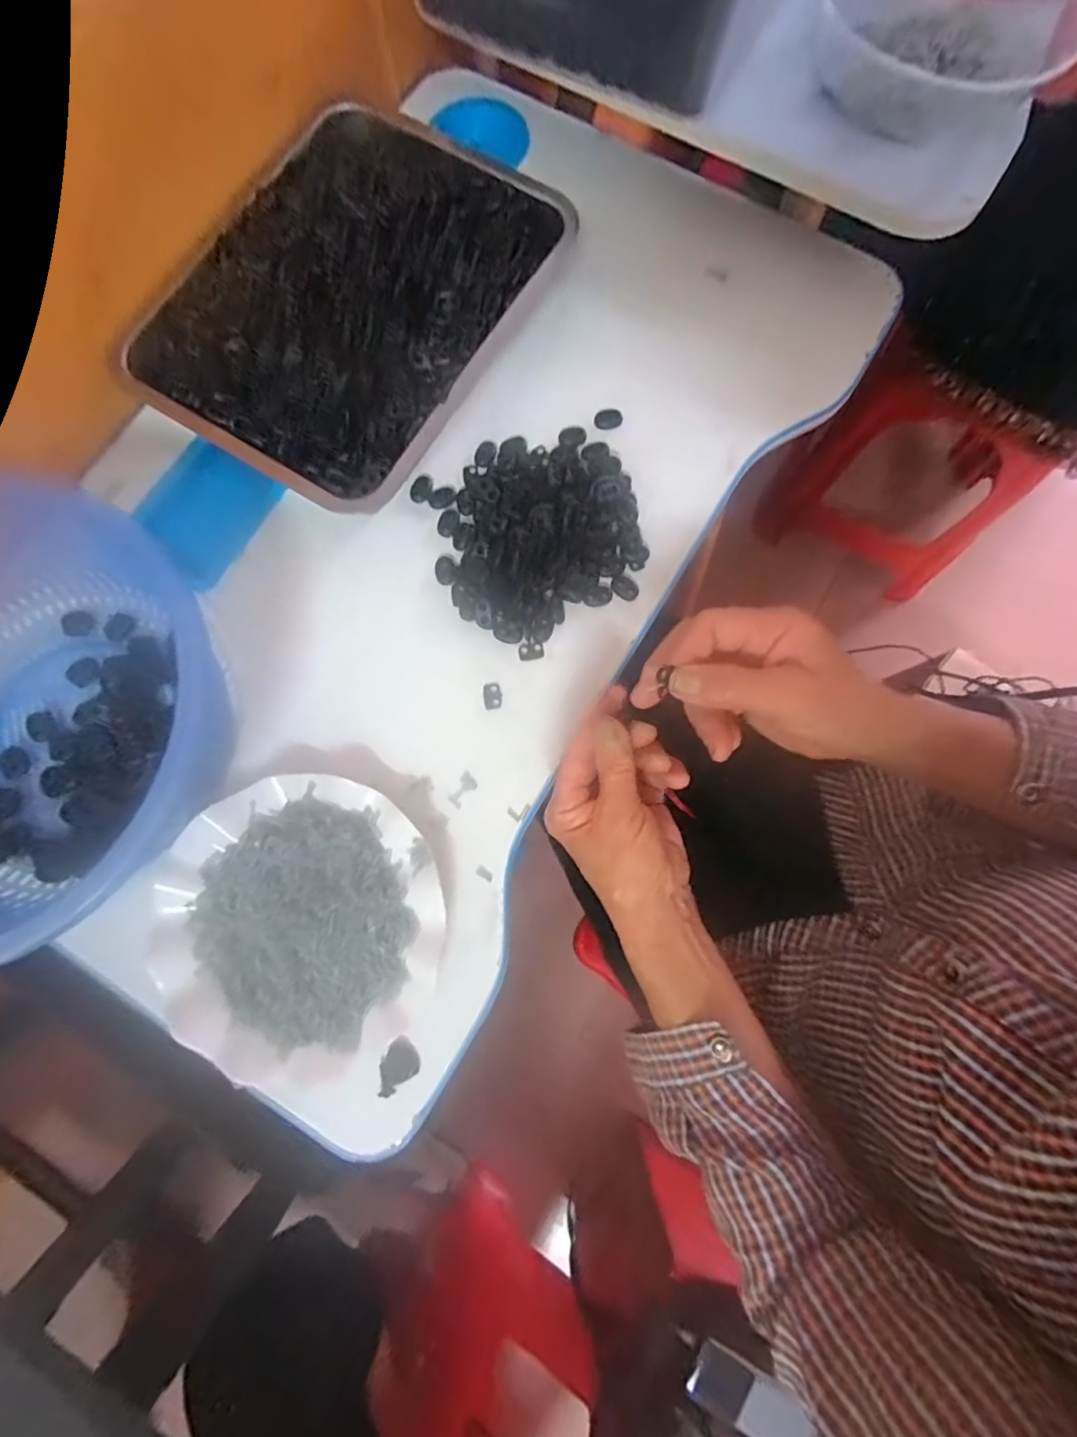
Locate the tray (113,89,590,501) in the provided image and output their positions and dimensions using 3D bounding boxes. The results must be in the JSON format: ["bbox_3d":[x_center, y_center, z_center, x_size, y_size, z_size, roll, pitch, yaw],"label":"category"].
[{"bbox_3d":[-0.137,-0.317,0.417,0.216,0.029,0.302,33,85,-2],"label":"tray"}]

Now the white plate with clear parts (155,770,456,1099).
[{"bbox_3d":[-0.154,0.131,0.366,0.182,0.041,0.179,0,79,0],"label":"white plate with clear parts"}]

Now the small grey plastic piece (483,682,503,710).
[{"bbox_3d":[-0.034,-0.017,0.413,0.013,0.007,0.020,-6,79,-1],"label":"small grey plastic piece"}]

